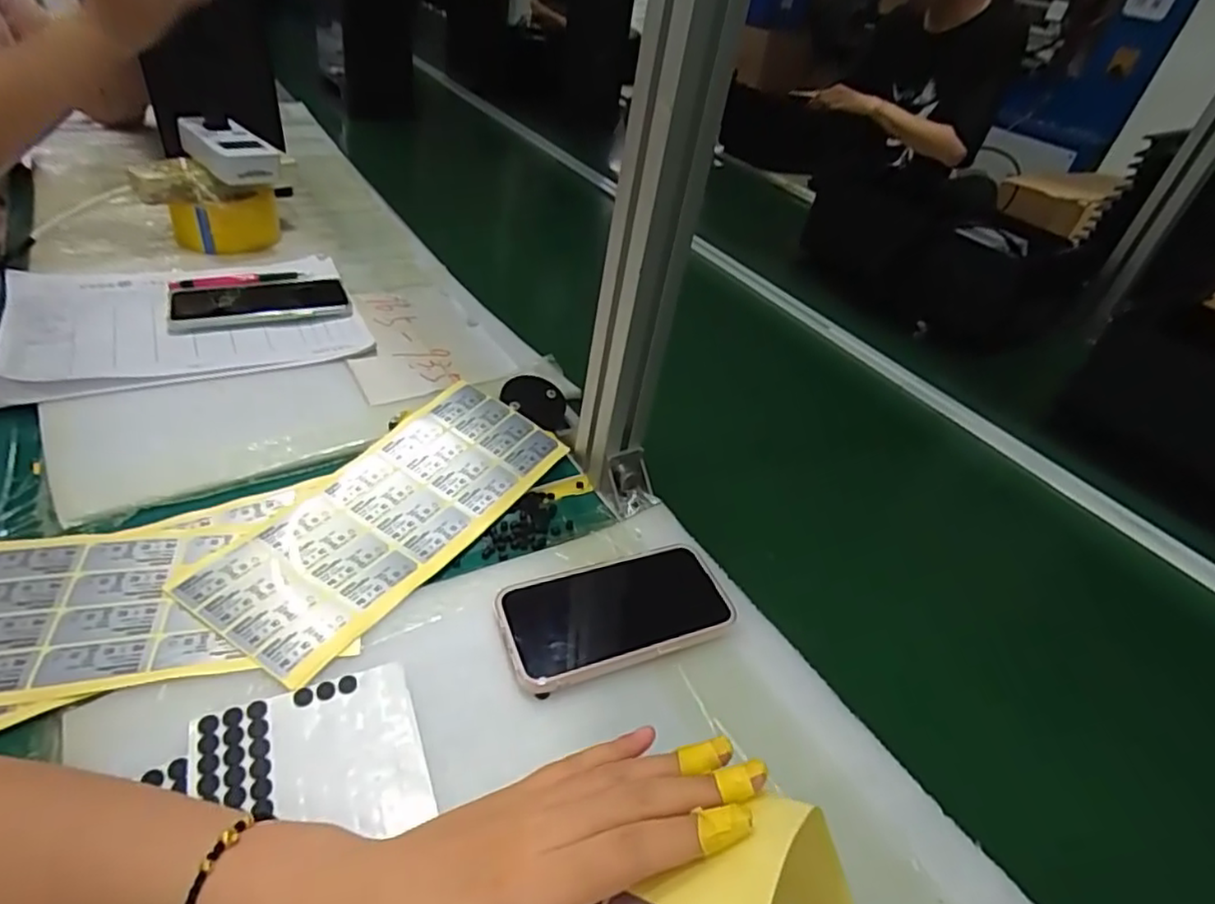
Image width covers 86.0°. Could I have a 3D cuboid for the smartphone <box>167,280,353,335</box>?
[{"bbox_3d":[-0.353,-0.152,0.662,0.163,0.014,0.081,-13,45,-20],"label":"smartphone"}]

